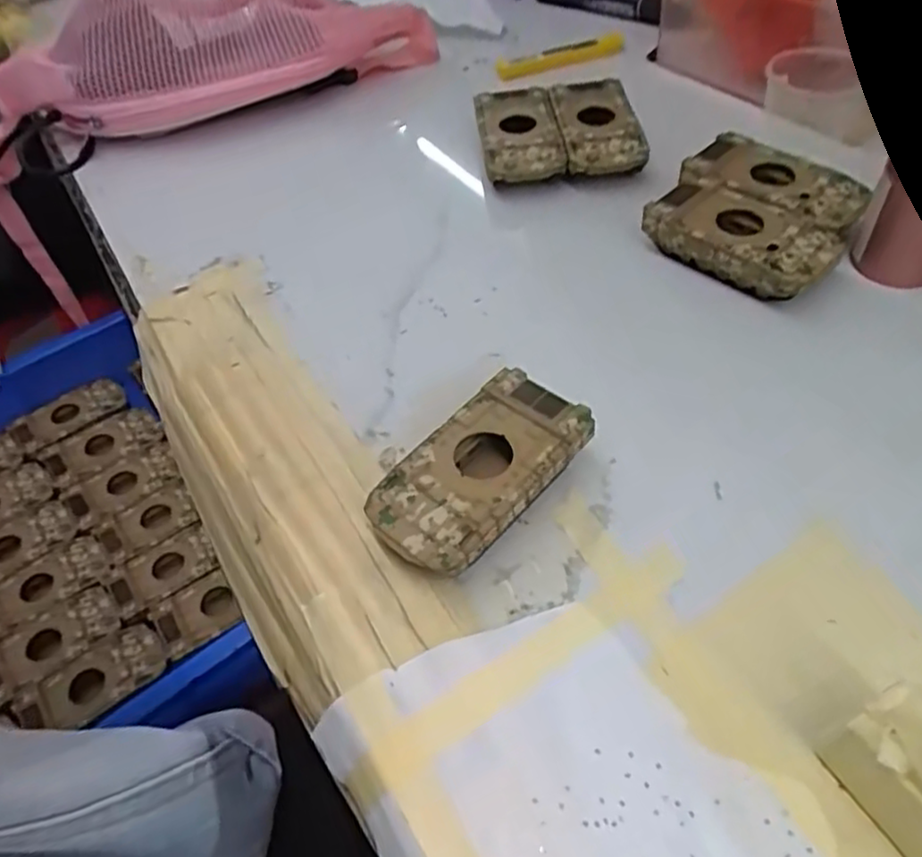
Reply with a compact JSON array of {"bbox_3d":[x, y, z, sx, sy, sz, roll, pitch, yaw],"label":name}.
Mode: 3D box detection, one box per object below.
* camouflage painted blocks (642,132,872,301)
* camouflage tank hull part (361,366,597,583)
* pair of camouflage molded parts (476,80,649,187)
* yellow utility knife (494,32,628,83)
[{"bbox_3d":[0.165,-0.117,0.396,0.100,0.029,0.099,34,62,29],"label":"camouflage painted blocks"},{"bbox_3d":[0.009,0.021,0.299,0.051,0.025,0.096,34,61,28],"label":"camouflage tank hull part"},{"bbox_3d":[0.063,-0.192,0.464,0.100,0.027,0.085,-6,51,1],"label":"pair of camouflage molded parts"},{"bbox_3d":[0.081,-0.297,0.561,0.107,0.007,0.018,-19,52,-10],"label":"yellow utility knife"}]

